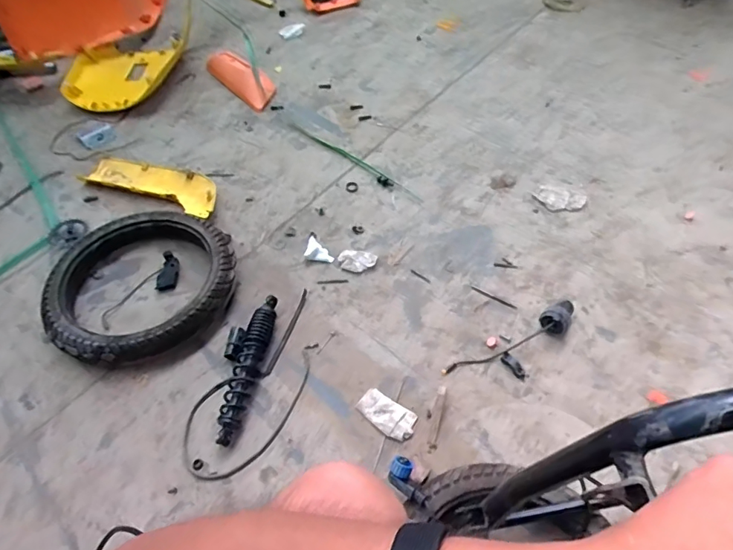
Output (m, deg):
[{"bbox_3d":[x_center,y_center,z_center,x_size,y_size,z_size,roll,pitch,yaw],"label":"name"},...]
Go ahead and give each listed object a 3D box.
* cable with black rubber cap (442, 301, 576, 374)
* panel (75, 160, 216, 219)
[{"bbox_3d":[0.277,0.122,0.911,0.290,0.050,0.056,-25,57,-14],"label":"cable with black rubber cap"},{"bbox_3d":[-0.501,-0.215,1.182,0.333,0.058,0.126,15,57,13],"label":"panel"}]

